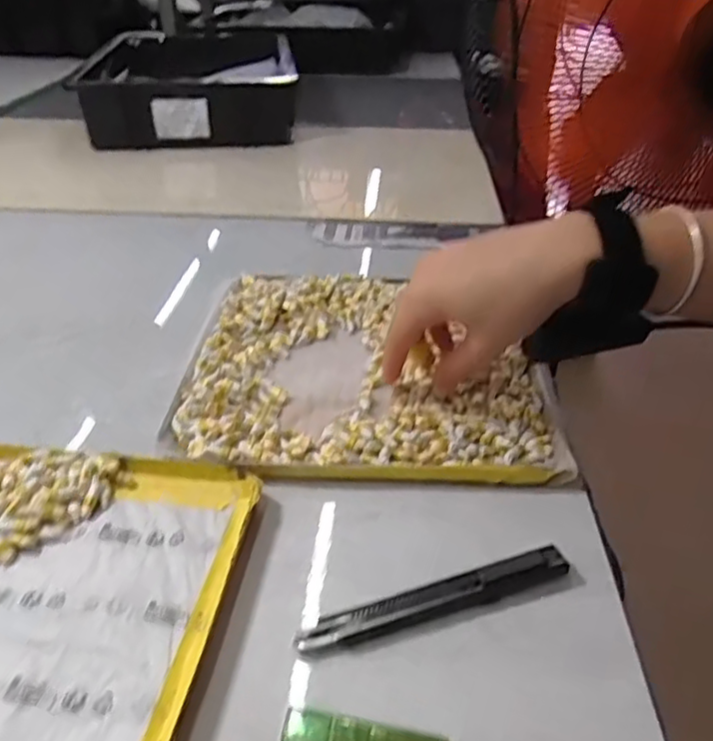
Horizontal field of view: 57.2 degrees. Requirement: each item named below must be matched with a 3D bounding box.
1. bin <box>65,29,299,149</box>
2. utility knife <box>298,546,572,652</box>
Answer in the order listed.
[{"bbox_3d":[-0.247,-0.421,0.978,0.298,0.101,0.336,-3,34,-6],"label":"bin"},{"bbox_3d":[0.037,0.104,0.300,0.130,0.011,0.016,-10,35,-17],"label":"utility knife"}]

